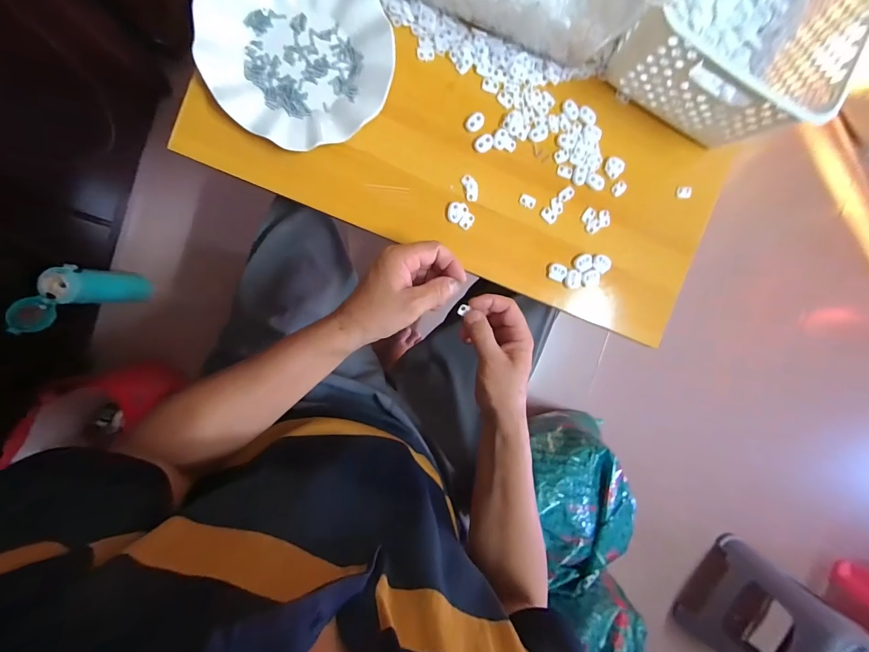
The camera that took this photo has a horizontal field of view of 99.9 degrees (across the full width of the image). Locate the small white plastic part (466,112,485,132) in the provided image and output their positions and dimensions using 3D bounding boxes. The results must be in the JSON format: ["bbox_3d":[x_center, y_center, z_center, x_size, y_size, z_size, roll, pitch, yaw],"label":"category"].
[{"bbox_3d":[0.046,-0.228,0.408,0.023,0.004,0.016,-44,99,-4],"label":"small white plastic part"}]

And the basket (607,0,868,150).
[{"bbox_3d":[0.340,-0.367,0.379,0.199,0.101,0.308,26,89,-10],"label":"basket"}]

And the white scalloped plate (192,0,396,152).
[{"bbox_3d":[-0.137,-0.276,0.367,0.176,0.023,0.177,-1,94,-9],"label":"white scalloped plate"}]

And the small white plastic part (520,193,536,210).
[{"bbox_3d":[0.109,-0.146,0.427,0.019,0.004,0.013,26,89,-10],"label":"small white plastic part"}]

